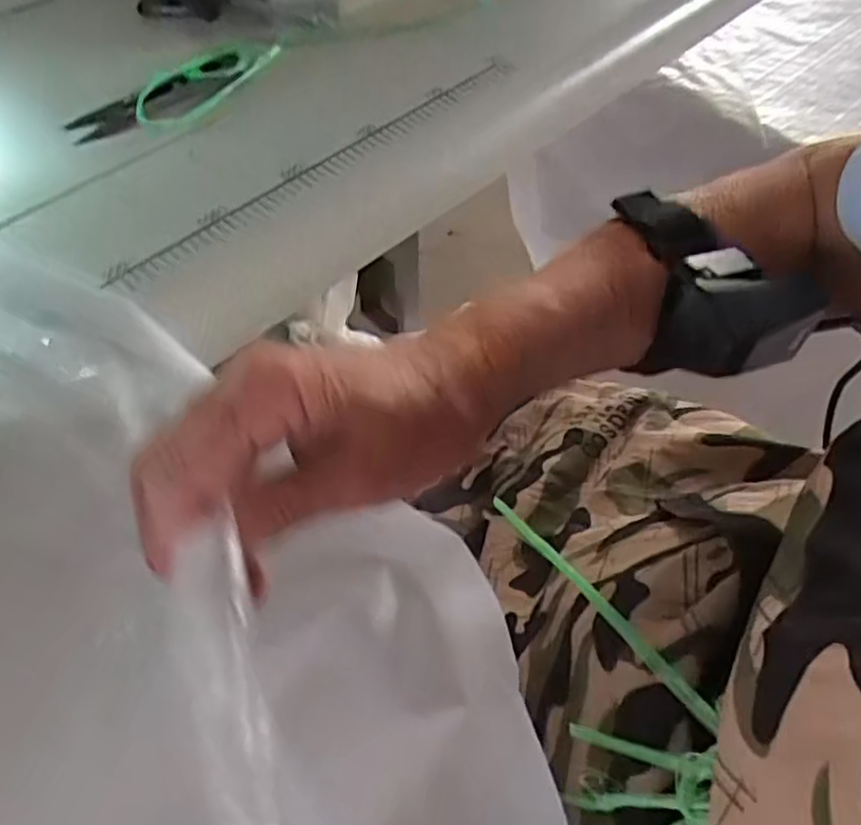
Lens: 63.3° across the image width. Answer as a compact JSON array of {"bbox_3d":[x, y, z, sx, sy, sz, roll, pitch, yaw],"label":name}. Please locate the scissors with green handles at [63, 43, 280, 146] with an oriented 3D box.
[{"bbox_3d":[-0.130,-0.170,0.372,0.120,0.015,0.044,-27,60,-19],"label":"scissors with green handles"}]

